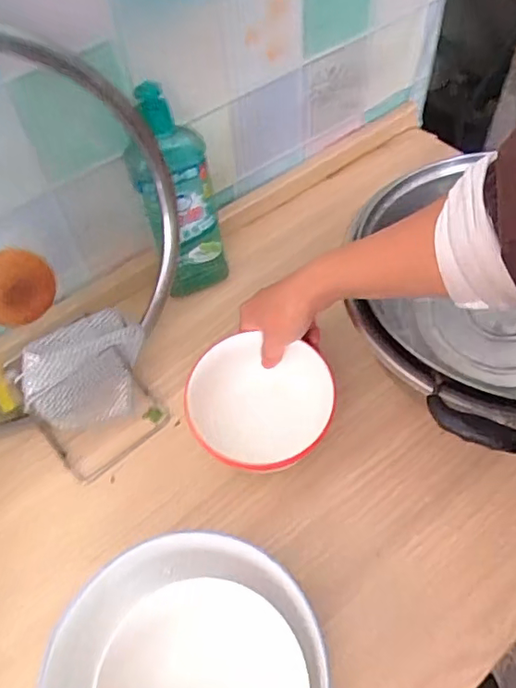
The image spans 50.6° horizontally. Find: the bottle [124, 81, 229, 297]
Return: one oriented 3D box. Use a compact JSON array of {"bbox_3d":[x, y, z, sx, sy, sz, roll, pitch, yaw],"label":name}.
[{"bbox_3d":[-0.075,-0.131,0.530,0.073,0.214,0.055,-22,57,-11],"label":"bottle"}]

